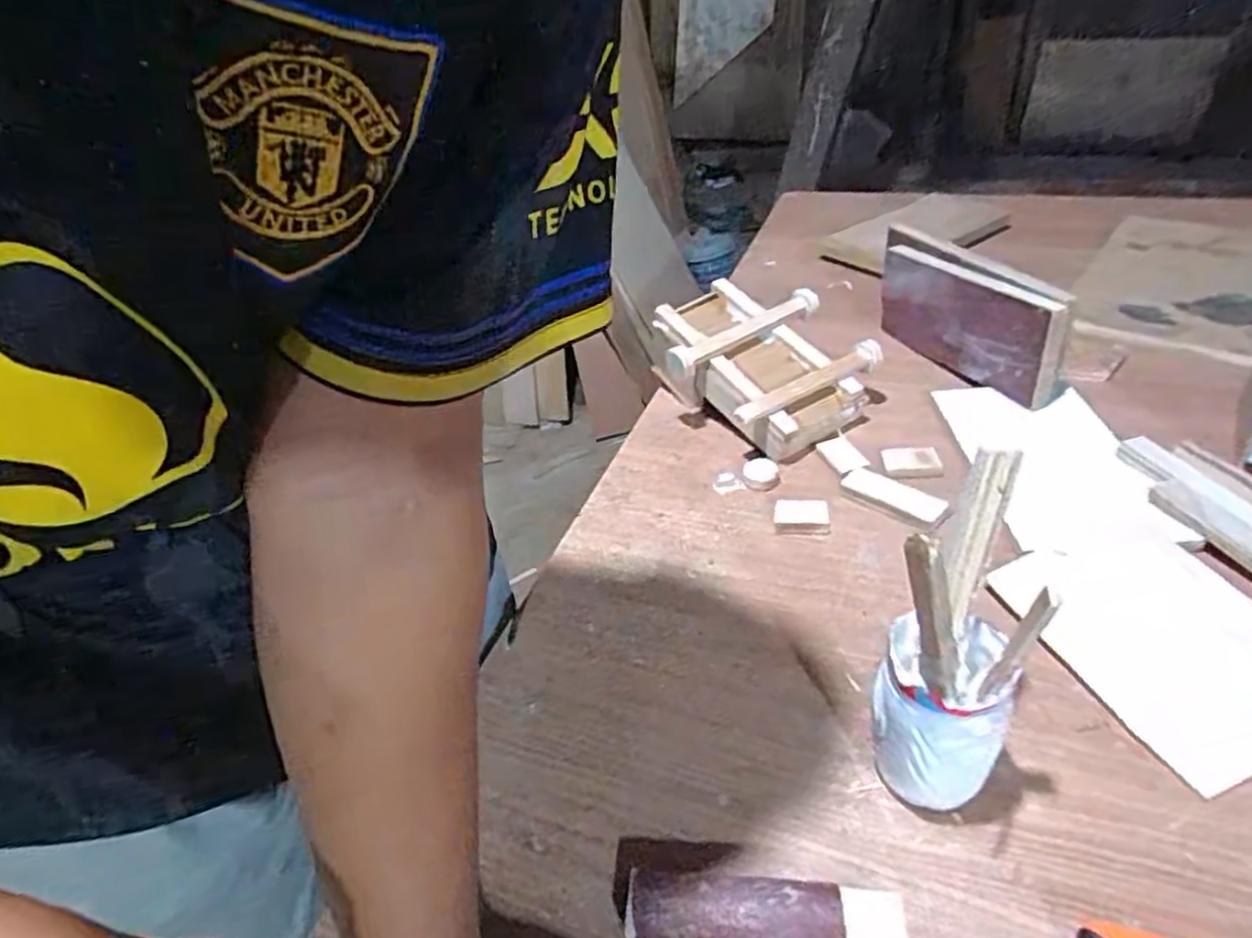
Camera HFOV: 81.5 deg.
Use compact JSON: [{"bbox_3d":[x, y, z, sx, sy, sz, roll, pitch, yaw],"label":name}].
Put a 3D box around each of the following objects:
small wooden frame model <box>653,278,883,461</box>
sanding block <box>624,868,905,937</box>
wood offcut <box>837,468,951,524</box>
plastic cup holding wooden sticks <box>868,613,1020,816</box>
[{"bbox_3d":[0.121,-0.096,0.692,0.160,0.091,0.193,-26,41,-21],"label":"small wooden frame model"},{"bbox_3d":[0.065,0.217,0.349,0.129,0.023,0.035,-1,39,10],"label":"sanding block"},{"bbox_3d":[0.210,0.019,0.573,0.025,0.009,0.083,-33,44,-28],"label":"wood offcut"},{"bbox_3d":[0.162,0.129,0.383,0.061,0.105,0.058,-3,38,7],"label":"plastic cup holding wooden sticks"}]

